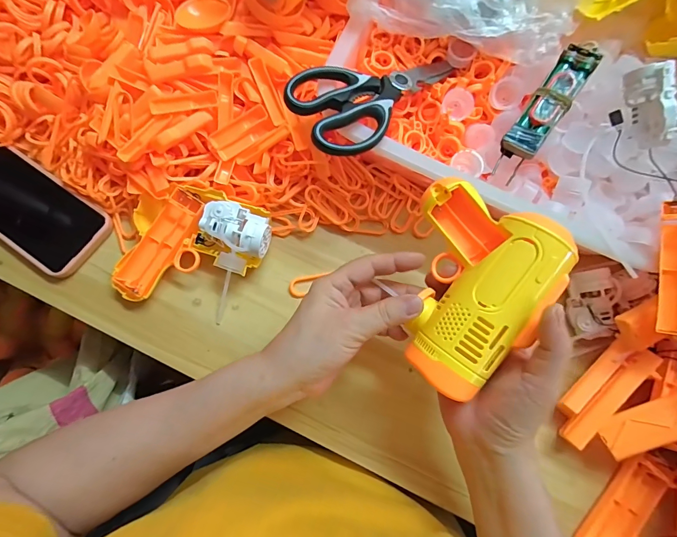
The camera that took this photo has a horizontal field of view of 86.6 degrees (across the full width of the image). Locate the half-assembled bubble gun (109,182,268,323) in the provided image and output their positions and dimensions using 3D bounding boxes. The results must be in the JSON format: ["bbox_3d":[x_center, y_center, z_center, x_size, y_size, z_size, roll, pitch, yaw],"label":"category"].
[{"bbox_3d":[-0.146,-0.018,0.357,0.131,0.045,0.122,21,76,3],"label":"half-assembled bubble gun"}]

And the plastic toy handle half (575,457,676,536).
[{"bbox_3d":[0.258,0.217,0.324,0.038,0.022,0.099,37,77,7],"label":"plastic toy handle half"}]

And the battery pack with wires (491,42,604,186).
[{"bbox_3d":[0.189,-0.148,0.329,0.034,0.023,0.138,34,91,7],"label":"battery pack with wires"}]

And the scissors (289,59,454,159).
[{"bbox_3d":[0.041,-0.163,0.329,0.179,0.019,0.083,-33,79,-24],"label":"scissors"}]

